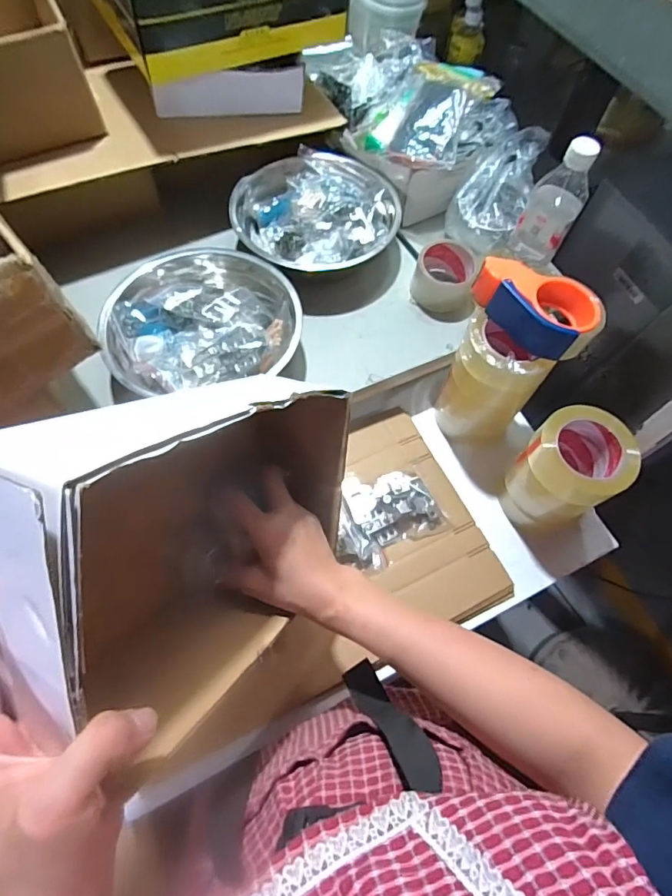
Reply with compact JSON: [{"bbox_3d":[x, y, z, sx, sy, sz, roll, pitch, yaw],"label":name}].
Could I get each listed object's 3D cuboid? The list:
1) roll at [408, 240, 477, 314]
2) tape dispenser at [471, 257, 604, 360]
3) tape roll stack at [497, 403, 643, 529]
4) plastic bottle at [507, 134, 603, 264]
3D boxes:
[{"bbox_3d":[0.161,-0.259,0.713,0.079,0.060,0.103,14,64,4],"label":"roll"},{"bbox_3d":[0.233,-0.167,0.548,0.149,0.054,0.072,40,69,15],"label":"tape dispenser"},{"bbox_3d":[0.291,0.032,0.611,0.109,0.150,0.111,40,69,15],"label":"tape roll stack"},{"bbox_3d":[0.276,-0.300,0.610,0.066,0.182,0.051,26,66,9],"label":"plastic bottle"}]

